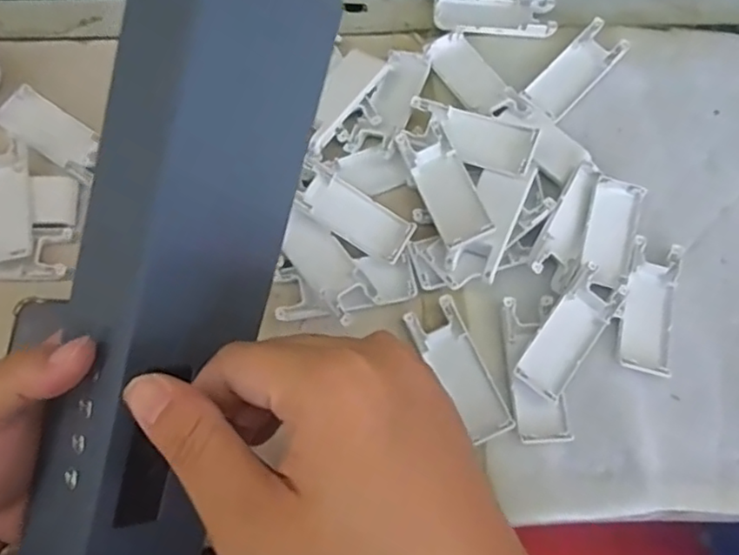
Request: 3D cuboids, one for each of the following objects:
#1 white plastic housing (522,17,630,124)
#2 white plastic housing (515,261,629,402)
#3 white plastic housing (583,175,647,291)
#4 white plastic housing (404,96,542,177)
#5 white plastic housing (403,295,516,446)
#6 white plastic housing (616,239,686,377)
[{"bbox_3d":[0.174,-0.174,0.525,0.038,0.012,0.101,43,76,10],"label":"white plastic housing"},{"bbox_3d":[0.147,0.041,0.452,0.038,0.015,0.101,36,75,8],"label":"white plastic housing"},{"bbox_3d":[0.188,-0.035,0.480,0.038,0.012,0.083,17,80,-4],"label":"white plastic housing"},{"bbox_3d":[0.077,-0.109,0.477,0.100,0.012,0.039,19,90,14],"label":"white plastic housing"},{"bbox_3d":[0.064,0.067,0.448,0.037,0.013,0.103,-23,75,-9],"label":"white plastic housing"},{"bbox_3d":[0.212,0.022,0.472,0.042,0.014,0.103,15,73,2],"label":"white plastic housing"}]

